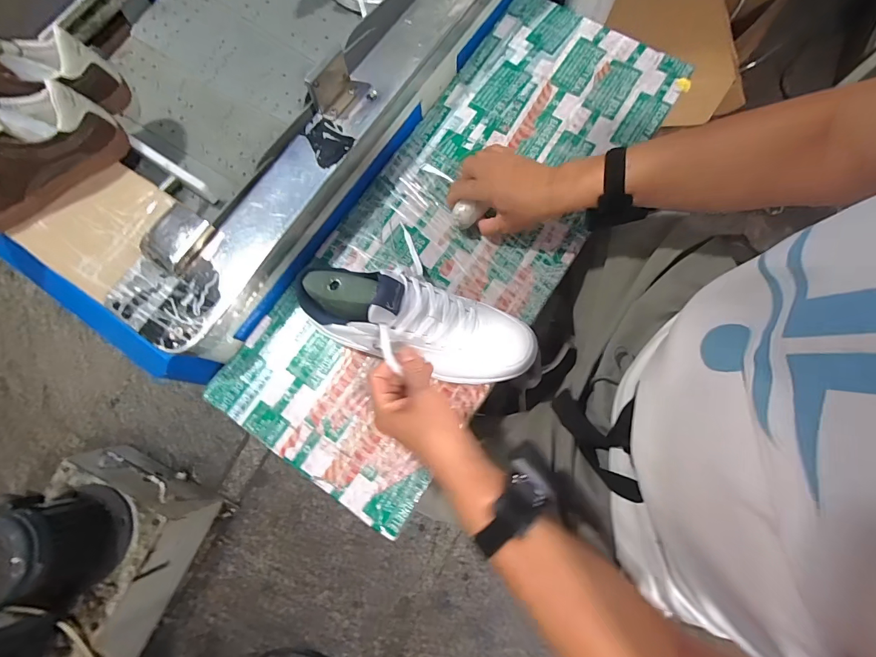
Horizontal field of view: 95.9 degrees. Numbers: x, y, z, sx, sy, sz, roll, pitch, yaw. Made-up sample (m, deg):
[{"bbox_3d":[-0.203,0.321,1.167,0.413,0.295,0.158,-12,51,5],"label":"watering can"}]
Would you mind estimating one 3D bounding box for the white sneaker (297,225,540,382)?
[{"bbox_3d":[-0.017,-0.014,0.469,0.280,0.094,0.118,18,76,-14],"label":"white sneaker"}]

